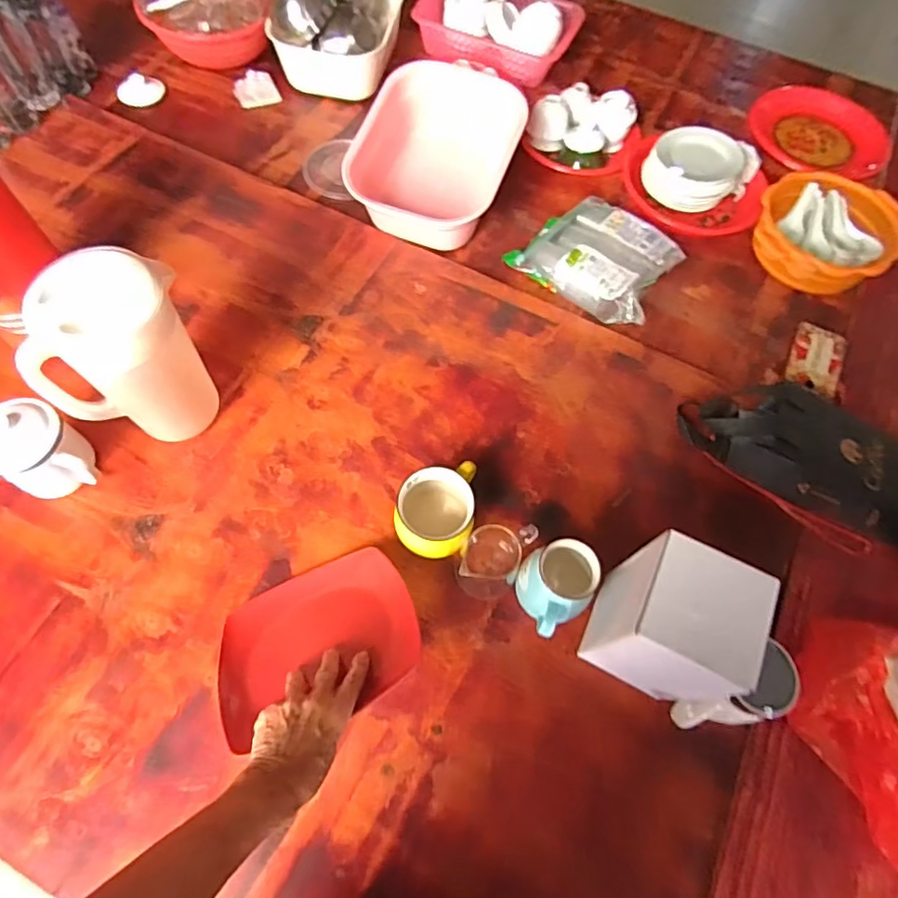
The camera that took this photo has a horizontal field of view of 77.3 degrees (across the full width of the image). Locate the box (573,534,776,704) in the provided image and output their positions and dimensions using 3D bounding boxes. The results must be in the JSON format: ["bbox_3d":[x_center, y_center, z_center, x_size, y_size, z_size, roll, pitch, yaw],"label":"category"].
[{"bbox_3d":[0.223,0.181,0.576,0.116,0.198,0.108,23,66,7],"label":"box"}]

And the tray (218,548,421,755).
[{"bbox_3d":[-0.139,0.197,0.596,0.206,0.030,0.180,-20,38,-5],"label":"tray"}]

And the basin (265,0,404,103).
[{"bbox_3d":[-0.206,-0.803,1.060,0.208,0.153,0.246,12,64,4],"label":"basin"}]

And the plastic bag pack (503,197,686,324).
[{"bbox_3d":[0.240,-0.314,0.899,0.232,0.058,0.183,35,68,14],"label":"plastic bag pack"}]

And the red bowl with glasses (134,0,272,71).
[{"bbox_3d":[-0.450,-0.821,1.070,0.251,0.127,0.189,-14,65,-9],"label":"red bowl with glasses"}]

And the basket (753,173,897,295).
[{"bbox_3d":[0.601,-0.340,0.909,0.210,0.077,0.162,21,65,8],"label":"basket"}]

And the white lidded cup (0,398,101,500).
[{"bbox_3d":[-0.487,0.008,0.675,0.110,0.115,0.095,25,66,10],"label":"white lidded cup"}]

